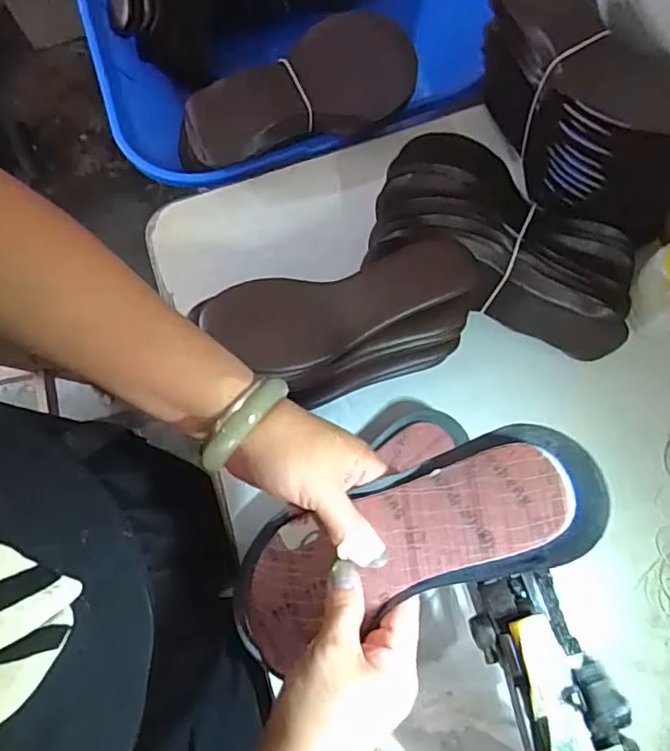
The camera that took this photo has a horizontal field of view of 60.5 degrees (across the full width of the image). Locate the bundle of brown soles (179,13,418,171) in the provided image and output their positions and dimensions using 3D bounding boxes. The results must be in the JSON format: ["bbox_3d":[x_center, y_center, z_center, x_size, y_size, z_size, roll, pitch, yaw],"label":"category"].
[{"bbox_3d":[-0.043,-0.317,0.646,0.255,0.080,0.110,-16,106,-1],"label":"bundle of brown soles"}]

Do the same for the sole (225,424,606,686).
[{"bbox_3d":[0.031,0.106,0.350,0.257,0.013,0.079,-29,72,26],"label":"sole"}]

